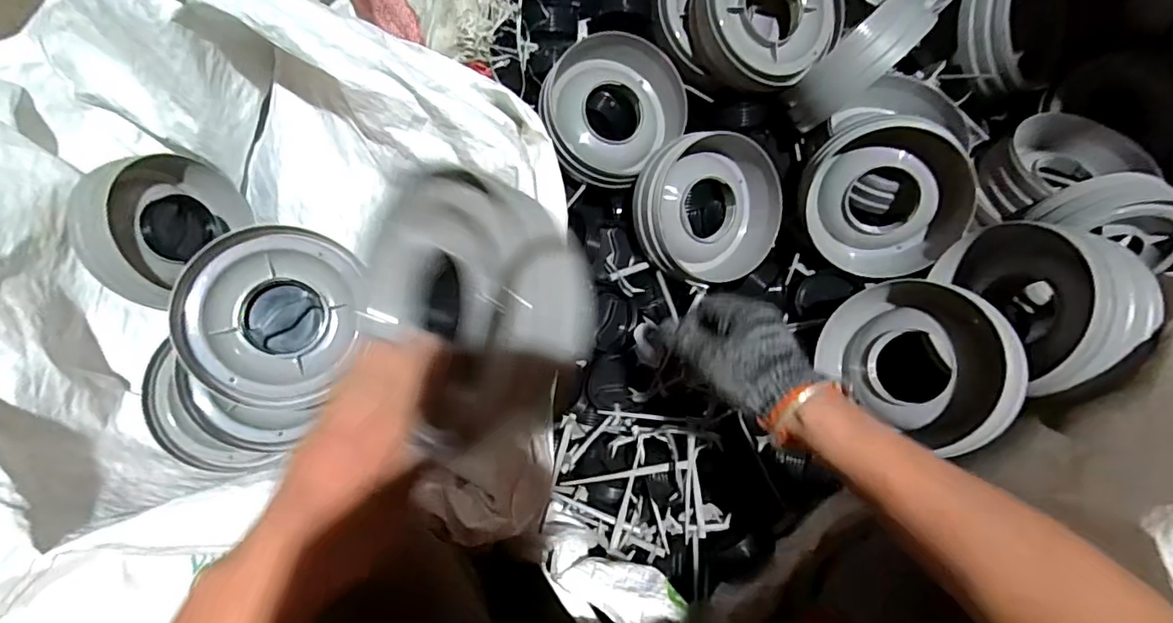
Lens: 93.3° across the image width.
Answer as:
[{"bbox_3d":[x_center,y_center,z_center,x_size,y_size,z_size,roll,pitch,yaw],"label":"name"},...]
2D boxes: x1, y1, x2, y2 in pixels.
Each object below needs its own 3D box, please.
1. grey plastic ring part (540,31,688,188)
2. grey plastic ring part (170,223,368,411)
[{"bbox_3d":[0.033,-0.226,0.612,0.170,0.060,0.157,-40,103,2],"label":"grey plastic ring part"},{"bbox_3d":[-0.284,0.002,0.500,0.136,0.048,0.151,23,78,-27],"label":"grey plastic ring part"}]

